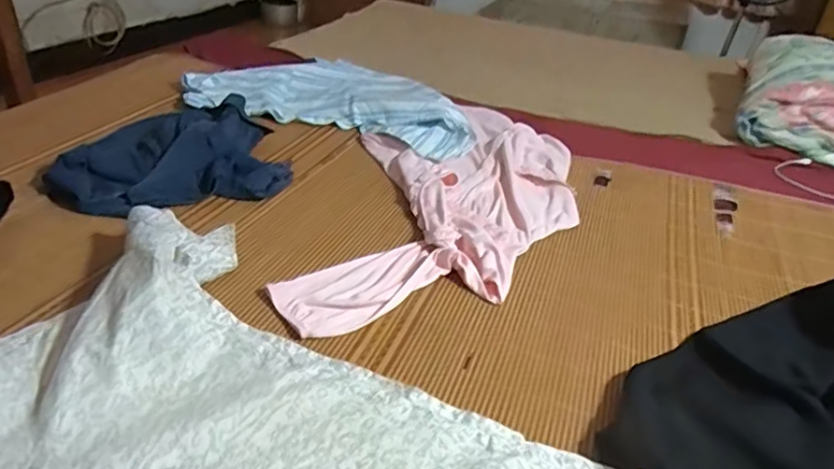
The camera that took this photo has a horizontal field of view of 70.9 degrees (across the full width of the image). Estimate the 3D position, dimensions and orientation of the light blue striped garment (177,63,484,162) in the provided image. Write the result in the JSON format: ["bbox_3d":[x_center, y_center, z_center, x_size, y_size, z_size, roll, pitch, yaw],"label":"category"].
[{"bbox_3d":[-0.161,-0.303,1.280,0.598,0.048,0.369,15,33,12],"label":"light blue striped garment"}]

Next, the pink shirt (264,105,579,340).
[{"bbox_3d":[0.069,-0.059,0.985,0.391,0.037,0.727,10,33,4],"label":"pink shirt"}]

